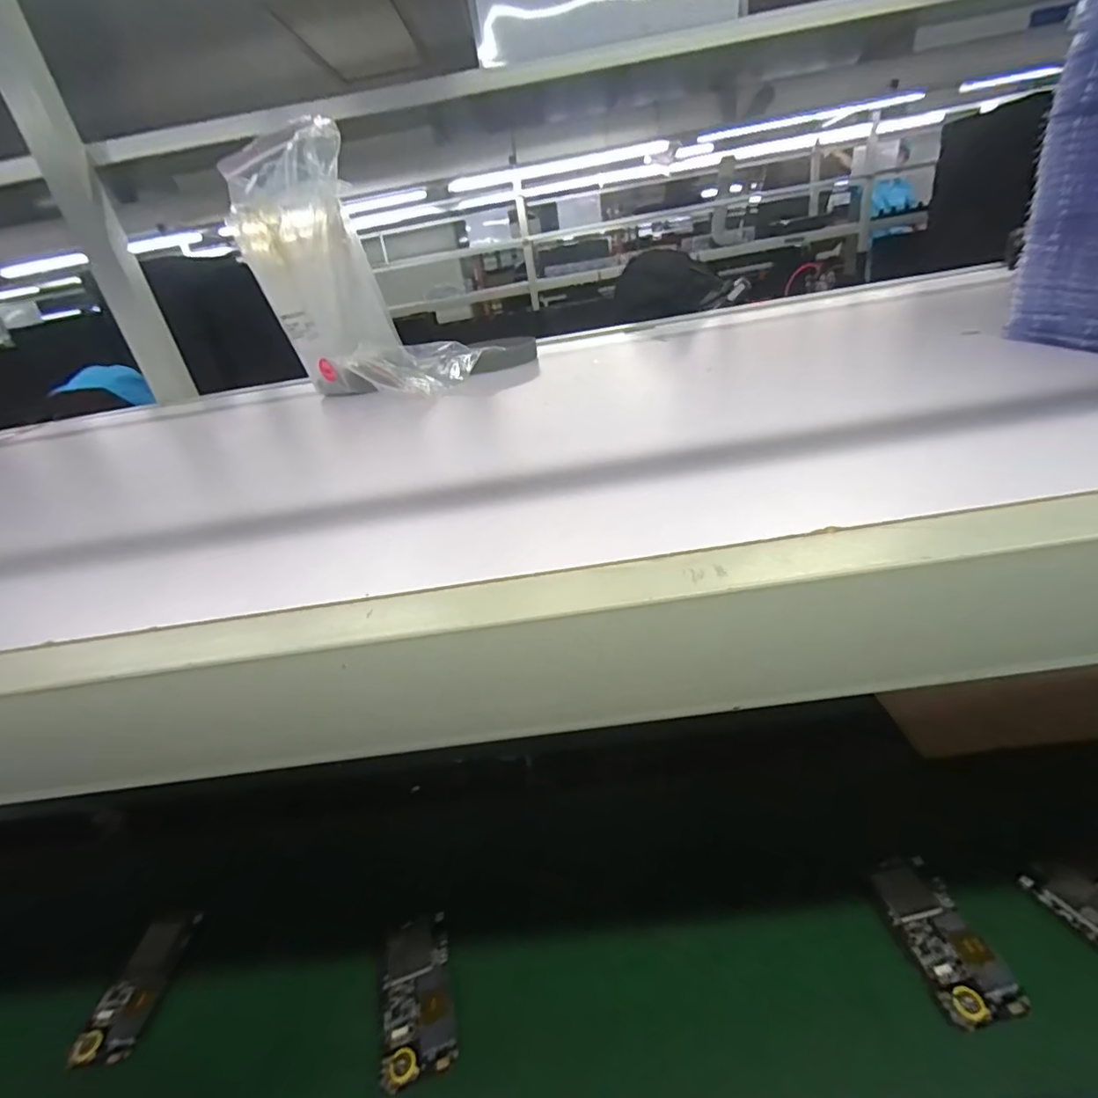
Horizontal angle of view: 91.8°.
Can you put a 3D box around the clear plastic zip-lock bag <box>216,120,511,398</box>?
[{"bbox_3d":[-0.195,-0.282,0.542,0.199,0.214,0.145,-17,29,-17],"label":"clear plastic zip-lock bag"}]

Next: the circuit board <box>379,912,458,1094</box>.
[{"bbox_3d":[-0.119,0.403,0.485,0.062,0.008,0.119,-13,28,-9],"label":"circuit board"}]

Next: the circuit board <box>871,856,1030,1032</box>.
[{"bbox_3d":[0.333,0.329,0.456,0.064,0.008,0.120,-9,28,-3],"label":"circuit board"}]

